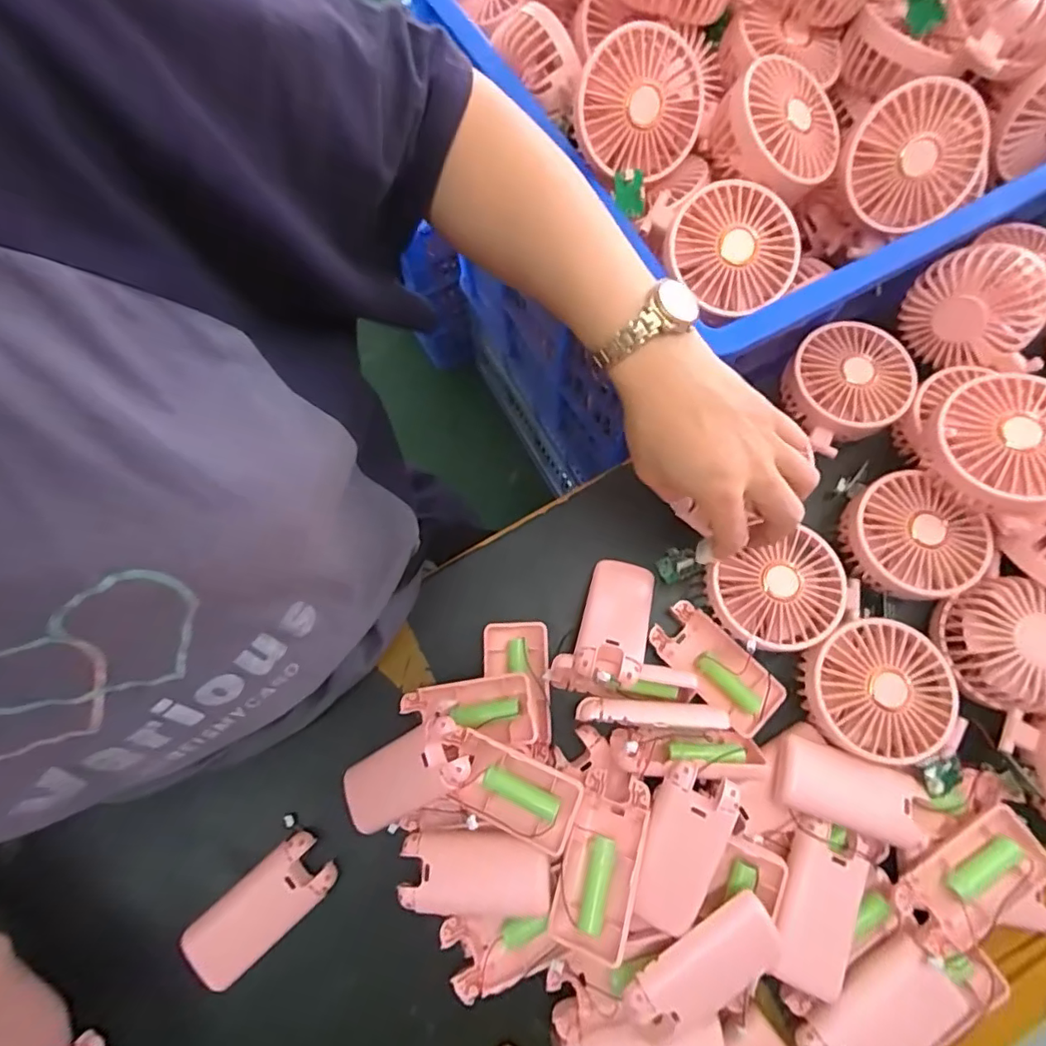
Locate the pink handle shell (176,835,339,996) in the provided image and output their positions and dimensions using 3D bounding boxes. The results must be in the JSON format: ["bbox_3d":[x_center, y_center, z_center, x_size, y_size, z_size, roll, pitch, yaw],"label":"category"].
[{"bbox_3d":[-0.169,0.248,0.353,0.093,0.015,0.044,-41,77,-9],"label":"pink handle shell"}]

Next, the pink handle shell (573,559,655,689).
[{"bbox_3d":[0.063,0.065,0.375,0.043,0.010,0.093,15,47,6],"label":"pink handle shell"}]

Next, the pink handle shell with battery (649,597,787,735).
[{"bbox_3d":[0.138,0.102,0.395,0.094,0.017,0.046,43,79,13],"label":"pink handle shell with battery"}]

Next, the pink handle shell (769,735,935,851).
[{"bbox_3d":[0.208,0.170,0.347,0.087,0.011,0.044,18,75,7],"label":"pink handle shell"}]

